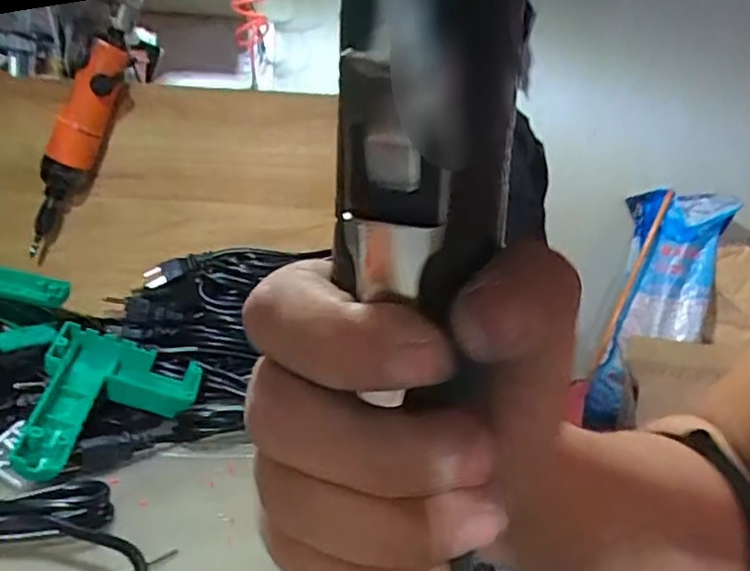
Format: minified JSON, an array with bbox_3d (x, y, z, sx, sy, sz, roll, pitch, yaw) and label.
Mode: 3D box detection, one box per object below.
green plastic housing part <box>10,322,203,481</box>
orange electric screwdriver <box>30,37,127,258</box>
[{"bbox_3d":[-0.206,0.100,0.487,0.119,0.049,0.161,15,23,-13],"label":"green plastic housing part"},{"bbox_3d":[-0.300,-0.136,0.626,0.046,0.230,0.033,25,12,-6],"label":"orange electric screwdriver"}]

